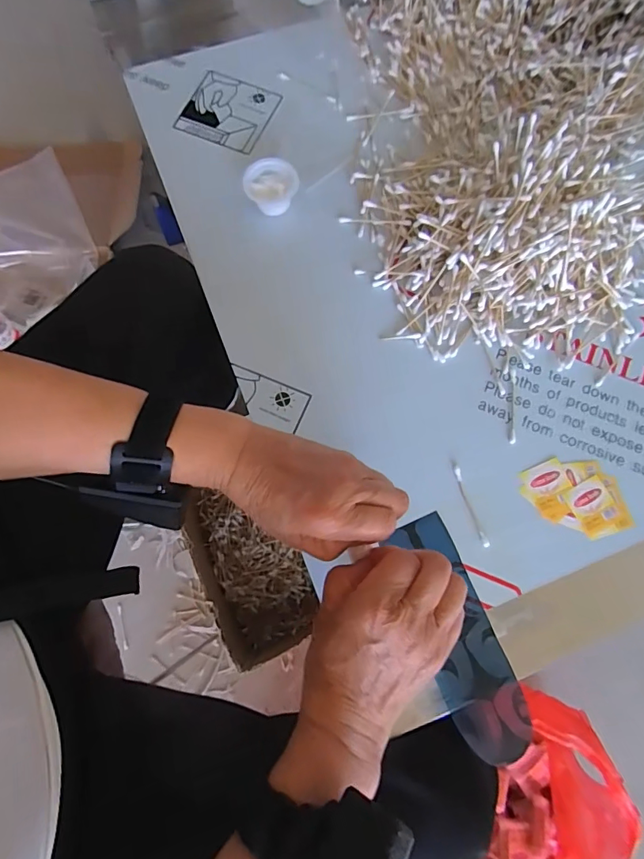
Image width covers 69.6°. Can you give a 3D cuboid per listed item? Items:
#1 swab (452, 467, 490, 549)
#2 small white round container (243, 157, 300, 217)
[{"bbox_3d":[0.131,0.067,0.410,0.007,0.004,0.074,-17,77,-5],"label":"swab"},{"bbox_3d":[-0.052,-0.248,0.475,0.050,0.023,0.049,0,76,-1],"label":"small white round container"}]

